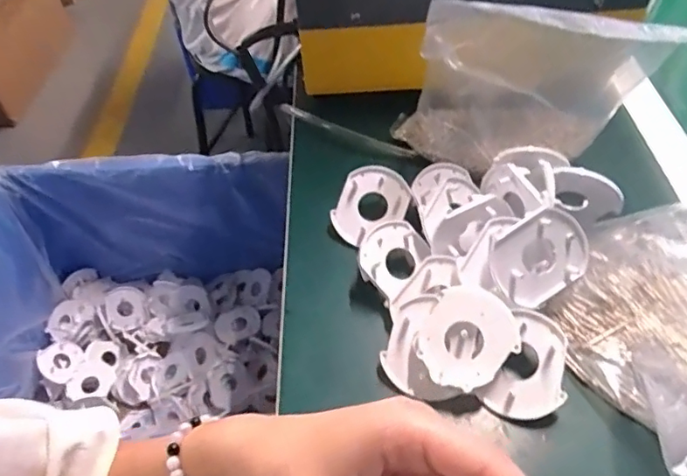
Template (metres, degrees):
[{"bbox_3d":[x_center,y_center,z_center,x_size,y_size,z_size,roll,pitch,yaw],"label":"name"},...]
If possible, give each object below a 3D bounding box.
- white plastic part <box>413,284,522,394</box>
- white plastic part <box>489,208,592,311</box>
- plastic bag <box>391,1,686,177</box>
[{"bbox_3d":[0.083,0.067,0.369,0.066,0.006,0.062,-2,82,11],"label":"white plastic part"},{"bbox_3d":[0.137,0.015,0.376,0.067,0.008,0.055,-36,98,1],"label":"white plastic part"},{"bbox_3d":[0.146,-0.129,0.443,0.192,0.158,0.081,1,50,4],"label":"plastic bag"}]

